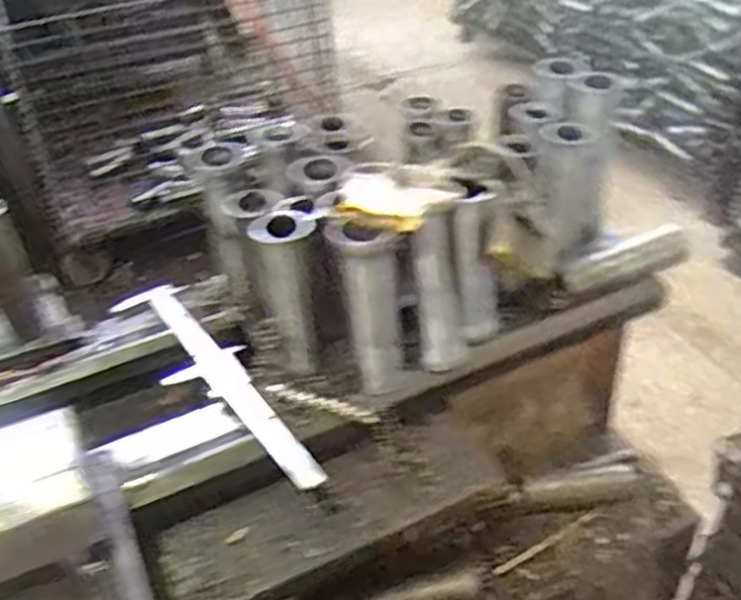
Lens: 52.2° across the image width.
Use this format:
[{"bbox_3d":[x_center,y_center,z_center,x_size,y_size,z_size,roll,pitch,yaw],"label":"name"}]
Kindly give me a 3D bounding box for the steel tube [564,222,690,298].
[{"bbox_3d":[0.320,-0.048,0.935,0.186,0.039,0.039,-21,40,-20],"label":"steel tube"}]

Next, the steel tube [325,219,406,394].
[{"bbox_3d":[0.001,0.008,0.769,0.064,0.182,0.064,-6,38,-2],"label":"steel tube"}]

